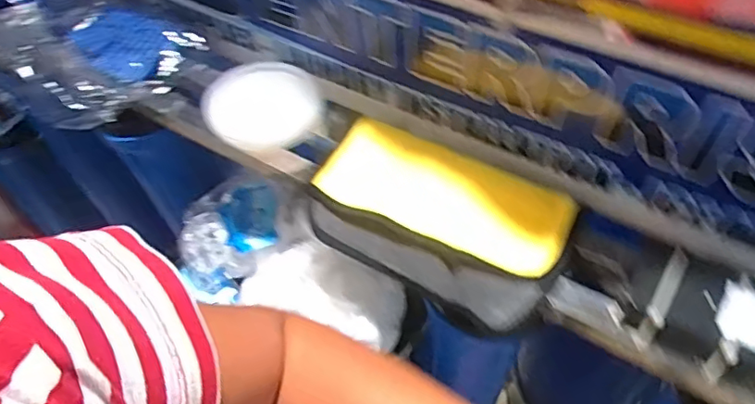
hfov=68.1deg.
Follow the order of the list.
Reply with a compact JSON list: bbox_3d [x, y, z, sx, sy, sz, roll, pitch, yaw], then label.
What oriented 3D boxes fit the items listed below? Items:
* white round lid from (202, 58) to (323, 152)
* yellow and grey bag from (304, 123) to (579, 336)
[{"bbox_3d":[-0.117,-0.103,0.574,0.114,0.016,0.109,2,62,-4],"label":"white round lid"},{"bbox_3d":[0.052,0.012,0.503,0.224,0.055,0.126,26,59,21],"label":"yellow and grey bag"}]

